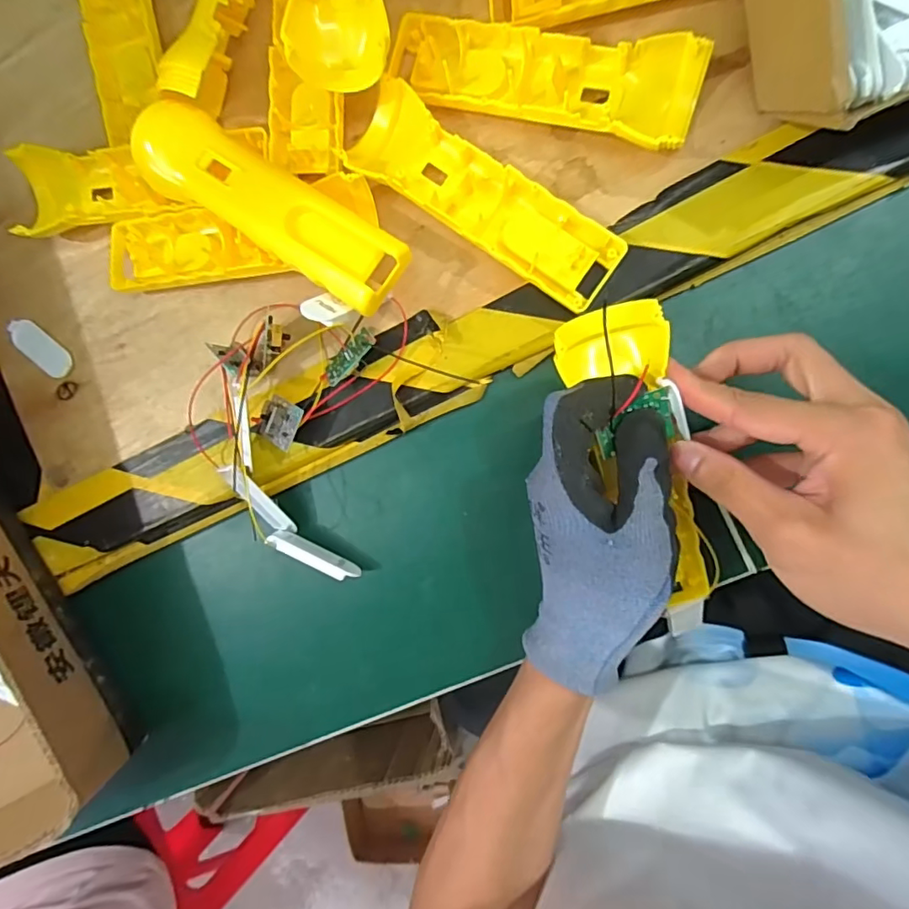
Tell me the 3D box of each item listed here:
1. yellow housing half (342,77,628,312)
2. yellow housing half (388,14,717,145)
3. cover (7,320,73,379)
[{"bbox_3d":[0.016,-0.138,0.295,0.158,0.019,0.043,38,98,5],"label":"yellow housing half"},{"bbox_3d":[0.044,-0.200,0.283,0.161,0.023,0.050,18,96,7],"label":"yellow housing half"},{"bbox_3d":[-0.268,-0.069,0.351,0.050,0.007,0.020,38,98,5],"label":"cover"}]

